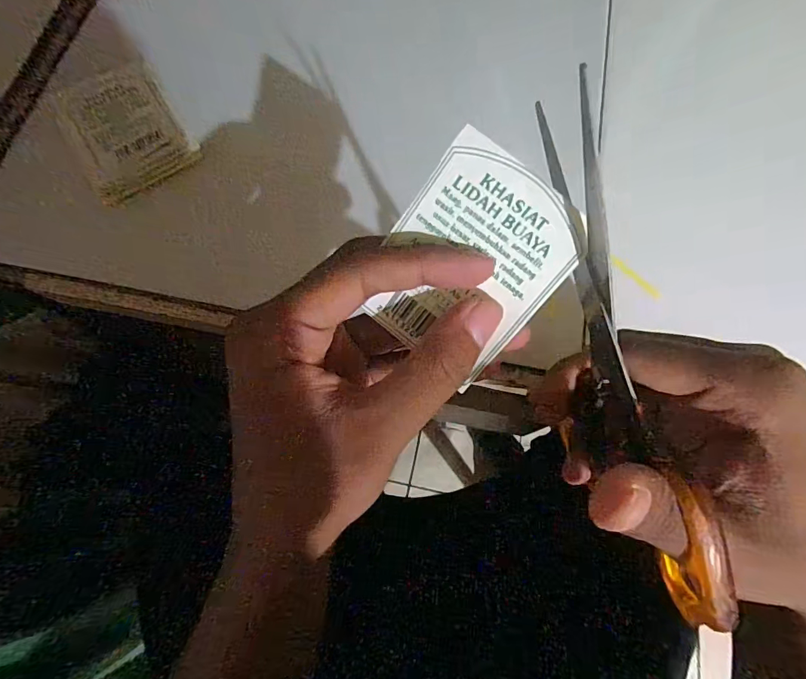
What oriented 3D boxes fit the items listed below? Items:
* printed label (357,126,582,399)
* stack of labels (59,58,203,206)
[{"bbox_3d":[0.023,-0.025,0.150,0.057,0.006,0.071,36,111,-4],"label":"printed label"},{"bbox_3d":[-0.185,-0.140,0.289,0.066,0.010,0.098,-34,75,-9],"label":"stack of labels"}]

